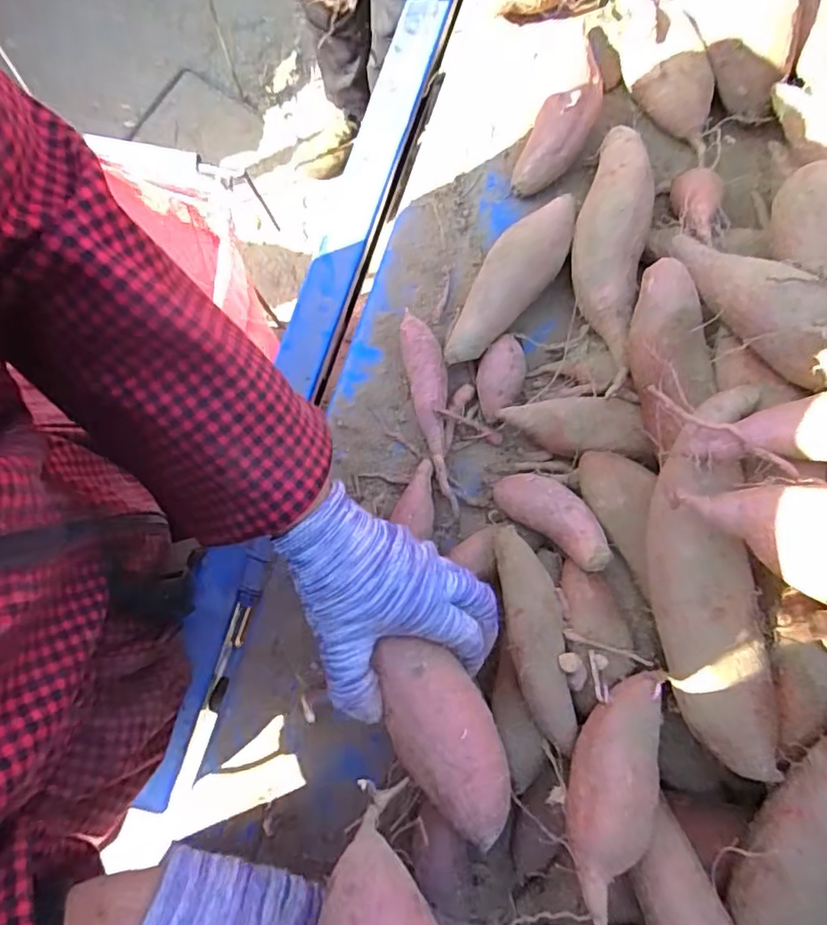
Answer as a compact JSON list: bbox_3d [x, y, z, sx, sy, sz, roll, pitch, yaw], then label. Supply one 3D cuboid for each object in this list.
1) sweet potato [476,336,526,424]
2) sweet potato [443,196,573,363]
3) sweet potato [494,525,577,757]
[{"bbox_3d":[0.068,-0.065,0.465,0.035,0.032,0.066,11,80,2],"label":"sweet potato"},{"bbox_3d":[0.079,-0.143,0.466,0.049,0.047,0.157,31,81,6],"label":"sweet potato"},{"bbox_3d":[0.079,0.112,0.387,0.034,0.039,0.137,-7,80,-1],"label":"sweet potato"}]

